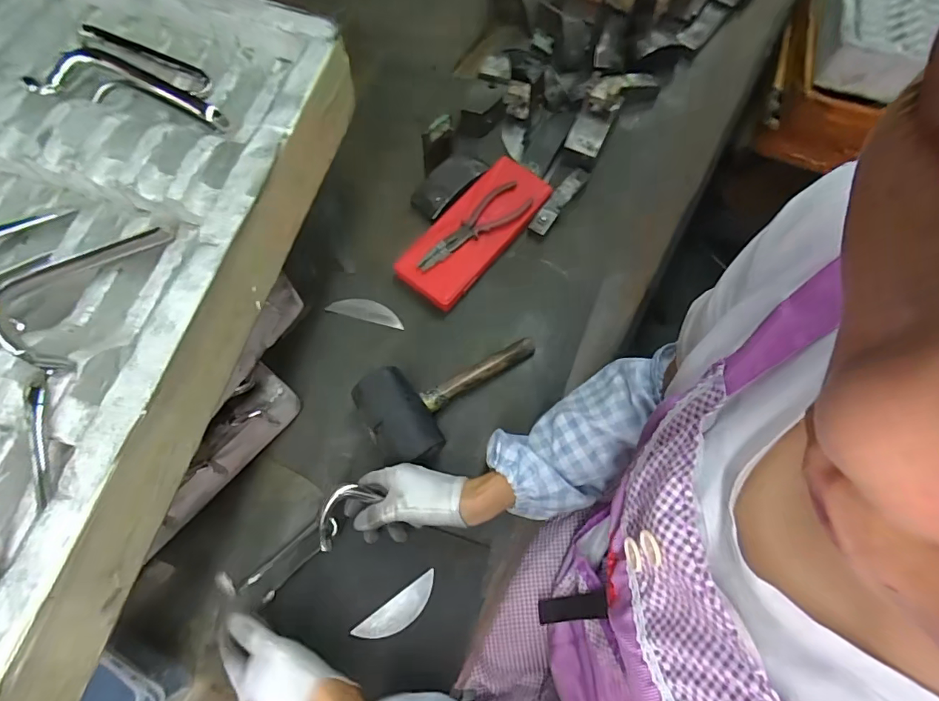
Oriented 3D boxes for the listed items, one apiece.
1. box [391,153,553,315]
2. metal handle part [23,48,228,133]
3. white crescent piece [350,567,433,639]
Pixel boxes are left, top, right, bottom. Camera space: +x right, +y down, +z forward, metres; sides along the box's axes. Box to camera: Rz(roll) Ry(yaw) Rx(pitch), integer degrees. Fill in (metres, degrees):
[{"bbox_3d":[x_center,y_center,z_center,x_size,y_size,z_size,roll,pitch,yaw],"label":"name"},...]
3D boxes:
[{"bbox_3d":[0.012,-0.175,0.678,0.101,0.035,0.261,38,73,13],"label":"box"},{"bbox_3d":[-0.243,-0.186,0.343,0.124,0.021,0.050,15,68,-8],"label":"metal handle part"},{"bbox_3d":[-0.074,0.278,0.502,0.096,0.008,0.029,-34,73,-13],"label":"white crescent piece"}]

